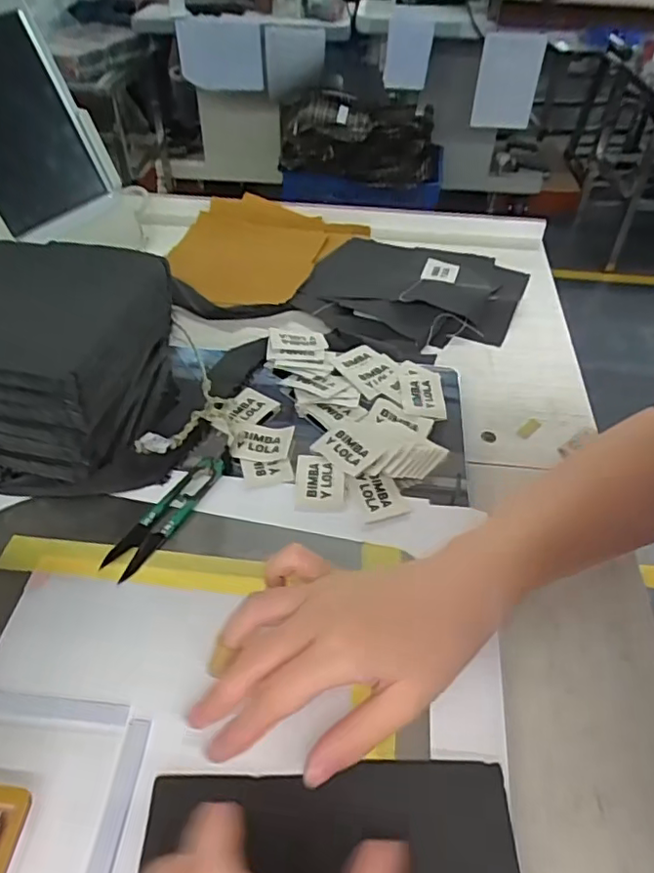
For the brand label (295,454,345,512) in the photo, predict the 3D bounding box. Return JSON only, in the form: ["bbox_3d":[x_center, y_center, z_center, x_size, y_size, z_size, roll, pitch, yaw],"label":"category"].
[{"bbox_3d":[-0.004,0.031,0.417,0.033,0.006,0.049,2,45,0],"label":"brand label"}]

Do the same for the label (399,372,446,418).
[{"bbox_3d":[0.076,-0.035,0.483,0.035,0.004,0.052,2,45,0],"label":"label"}]

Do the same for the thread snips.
[{"bbox_3d":[-0.105,0.048,0.392,0.025,0.013,0.099,21,48,18],"label":"thread snips"}]

